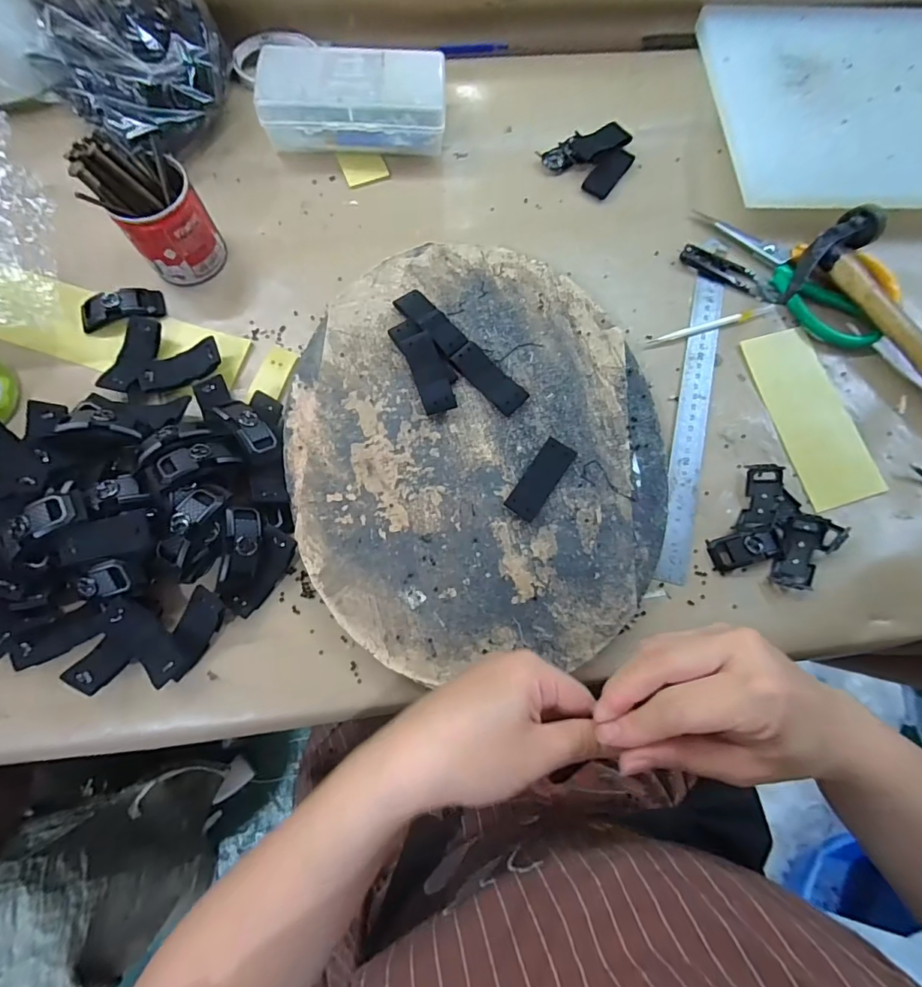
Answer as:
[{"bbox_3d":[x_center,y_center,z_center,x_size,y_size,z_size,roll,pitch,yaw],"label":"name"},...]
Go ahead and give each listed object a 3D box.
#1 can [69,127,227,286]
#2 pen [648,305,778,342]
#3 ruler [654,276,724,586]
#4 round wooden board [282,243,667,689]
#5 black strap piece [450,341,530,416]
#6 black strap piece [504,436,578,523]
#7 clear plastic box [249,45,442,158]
[{"bbox_3d":[-0.238,-0.220,0.372,0.065,0.091,0.068,0,75,-2],"label":"can"},{"bbox_3d":[0.220,-0.147,0.411,0.117,0.004,0.008,-17,76,-6],"label":"pen"},{"bbox_3d":[0.189,-0.063,0.390,0.024,0.004,0.274,15,74,3],"label":"ruler"},{"bbox_3d":[0.012,-0.043,0.375,0.277,0.030,0.332,-4,75,-3],"label":"round wooden board"},{"bbox_3d":[0.023,-0.092,0.378,0.025,0.009,0.065,-41,80,-11],"label":"black strap piece"},{"bbox_3d":[0.060,-0.011,0.358,0.024,0.010,0.066,34,77,7],"label":"black strap piece"},{"bbox_3d":[-0.094,-0.355,0.429,0.162,0.052,0.075,1,75,-2],"label":"clear plastic box"}]

